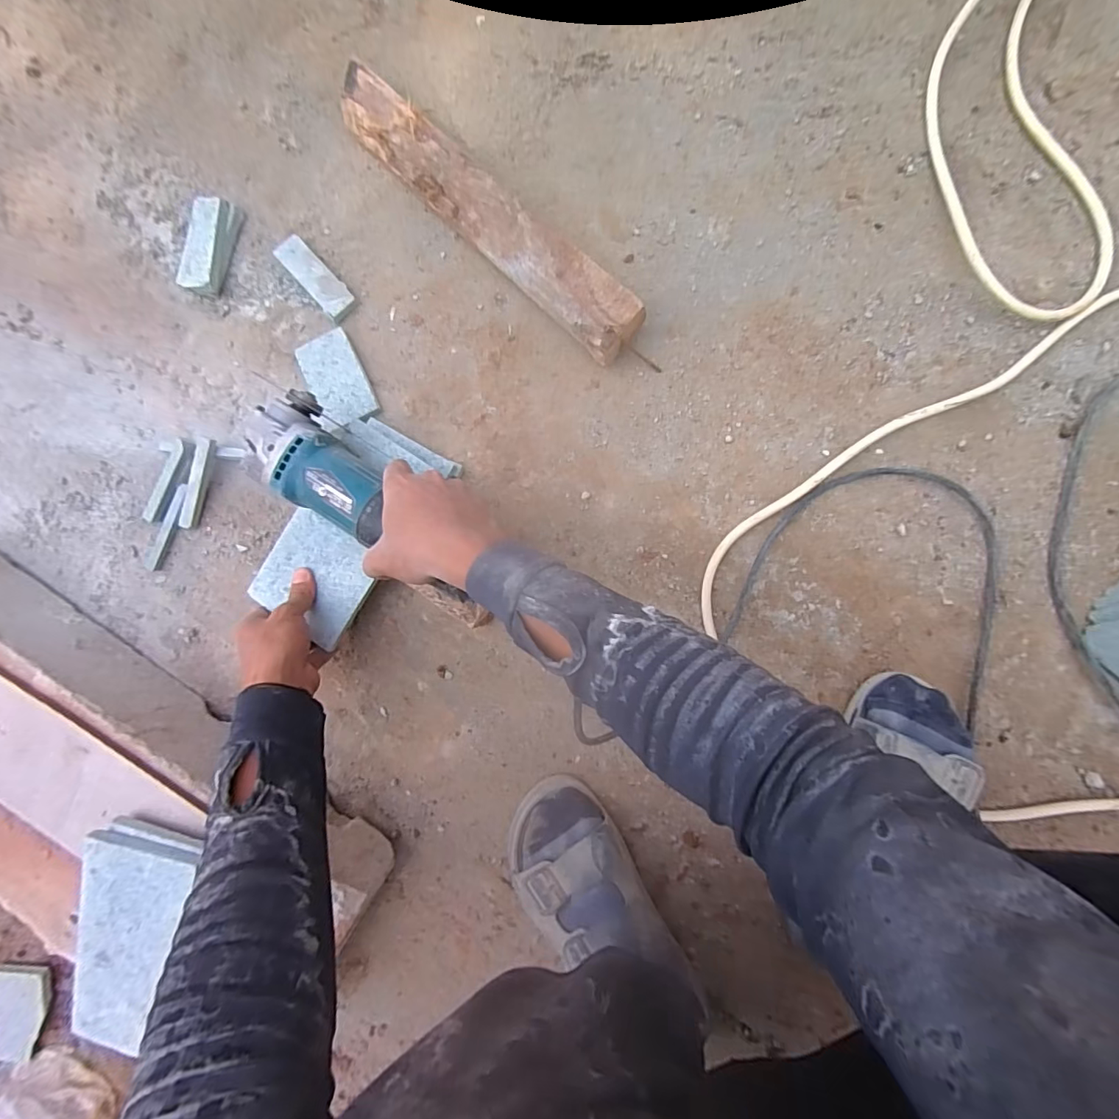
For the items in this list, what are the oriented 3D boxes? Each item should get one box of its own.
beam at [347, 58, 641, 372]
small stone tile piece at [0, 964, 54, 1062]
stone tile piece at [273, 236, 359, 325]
[{"bbox_3d":[-0.079,-0.344,0.502,0.399,0.052,0.059,44,94,7],"label":"beam"},{"bbox_3d":[-0.590,0.495,0.555,0.078,0.006,0.096,-3,87,7],"label":"small stone tile piece"},{"bbox_3d":[-0.259,-0.299,0.541,0.033,0.012,0.105,-43,83,4],"label":"stone tile piece"}]

